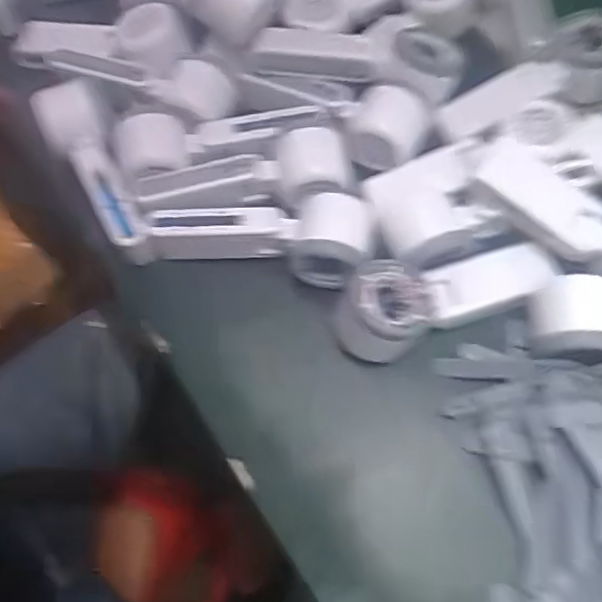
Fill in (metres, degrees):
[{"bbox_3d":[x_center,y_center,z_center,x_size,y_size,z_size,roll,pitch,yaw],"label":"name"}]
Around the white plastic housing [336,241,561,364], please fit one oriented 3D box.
[{"bbox_3d":[0.101,-0.008,0.436,0.167,0.057,0.062,-22,66,-8],"label":"white plastic housing"}]

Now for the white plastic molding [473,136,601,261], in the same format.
[{"bbox_3d":[0.204,-0.060,0.433,0.165,0.032,0.055,36,72,17],"label":"white plastic molding"}]

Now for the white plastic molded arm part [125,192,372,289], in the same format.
[{"bbox_3d":[-0.034,-0.050,0.458,0.171,0.049,0.055,6,65,5],"label":"white plastic molded arm part"}]

